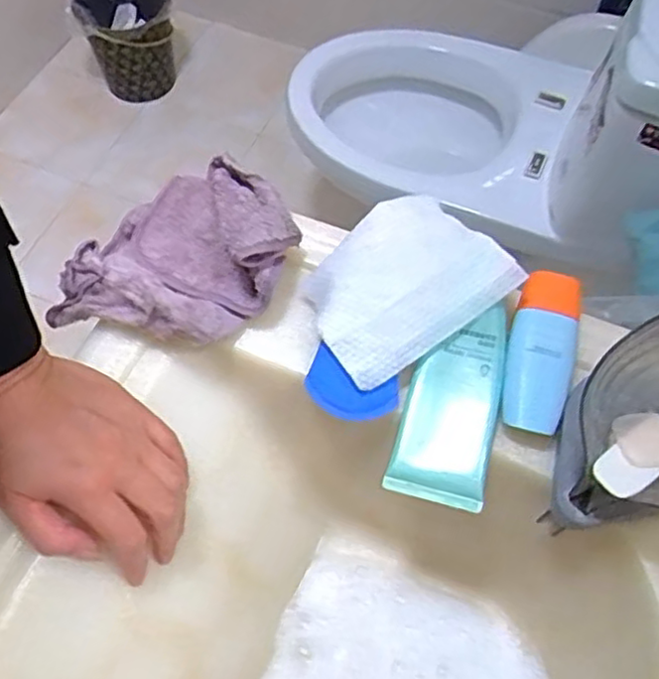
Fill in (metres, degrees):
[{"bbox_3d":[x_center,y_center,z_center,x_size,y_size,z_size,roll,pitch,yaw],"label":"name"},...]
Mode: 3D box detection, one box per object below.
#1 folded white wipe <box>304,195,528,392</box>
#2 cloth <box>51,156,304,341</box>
[{"bbox_3d":[0.046,-0.039,0.449,0.124,0.025,0.097,-35,77,-5],"label":"folded white wipe"},{"bbox_3d":[-0.099,-0.062,0.466,0.137,0.047,0.135,15,61,7],"label":"cloth"}]

